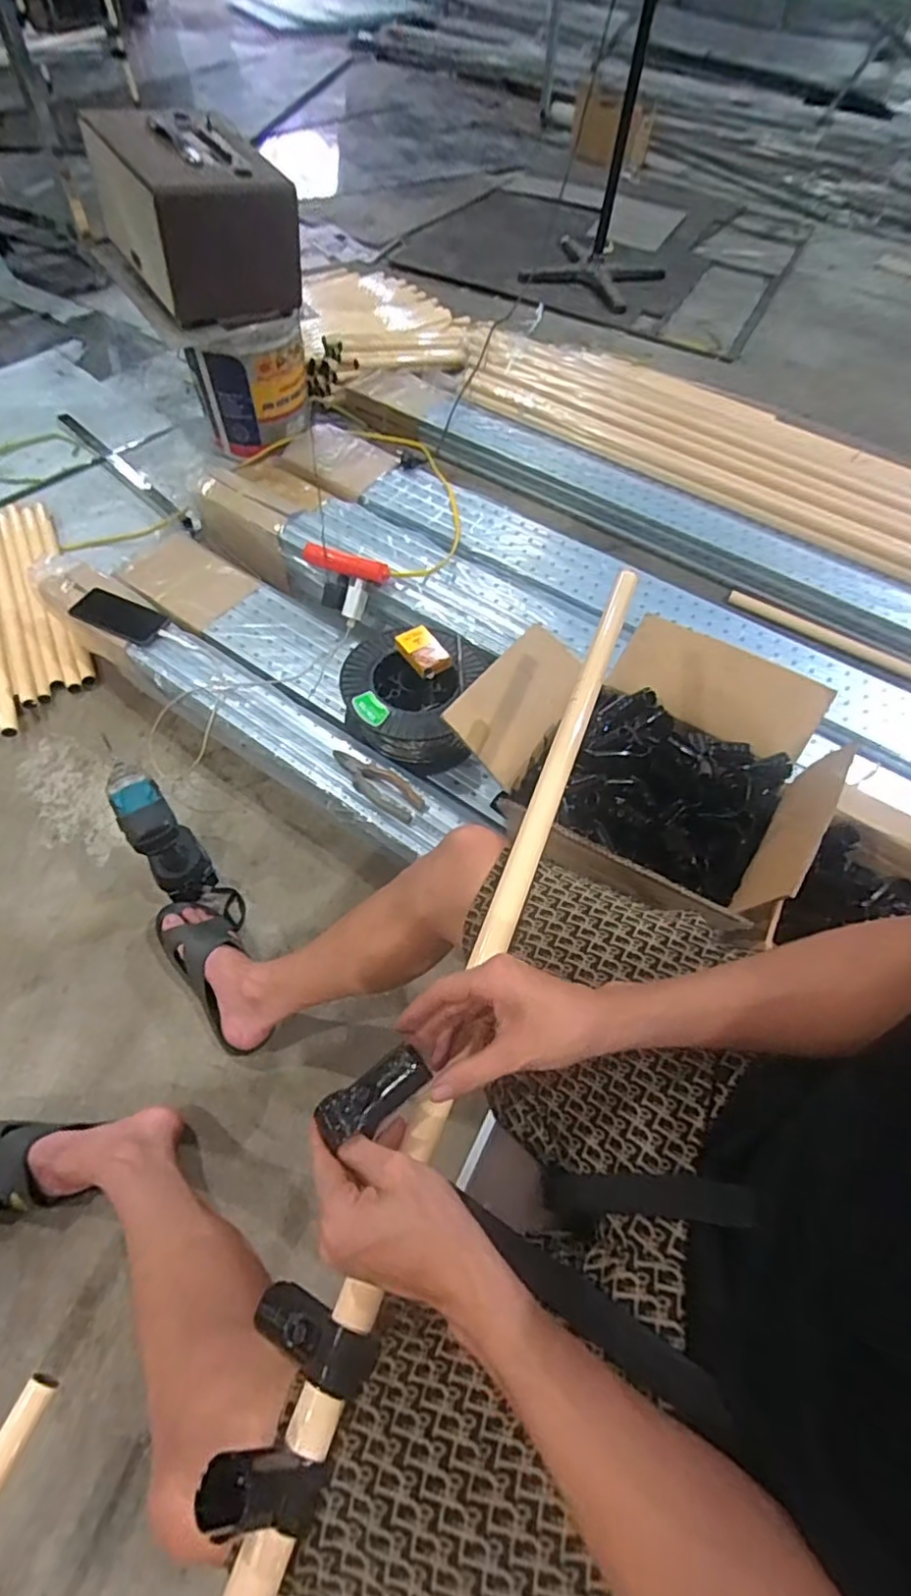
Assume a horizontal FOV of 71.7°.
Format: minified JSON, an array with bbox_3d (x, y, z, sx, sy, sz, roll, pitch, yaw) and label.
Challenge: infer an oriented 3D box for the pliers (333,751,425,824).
[{"bbox_3d":[-0.120,-0.024,0.942,0.161,0.018,0.057,36,62,18],"label":"pliers"}]

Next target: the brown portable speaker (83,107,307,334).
[{"bbox_3d":[-0.534,-1.168,1.277,0.274,0.249,0.452,-29,64,-21],"label":"brown portable speaker"}]

